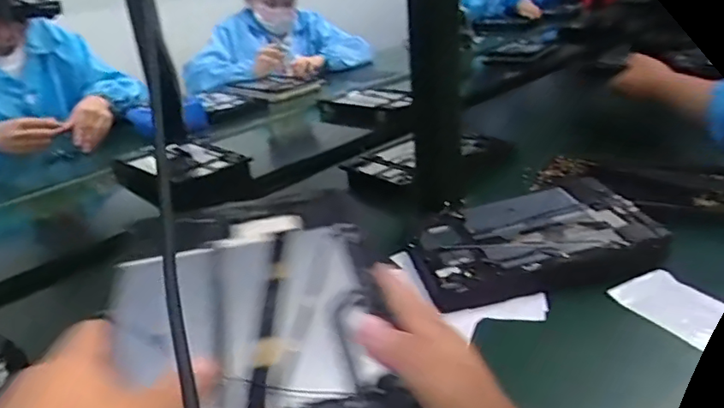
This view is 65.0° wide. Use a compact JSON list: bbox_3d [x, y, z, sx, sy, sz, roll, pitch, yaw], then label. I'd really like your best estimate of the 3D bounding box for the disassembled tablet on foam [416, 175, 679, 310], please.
[{"bbox_3d":[0.177,0.033,0.604,0.244,0.030,0.147,-9,25,-6],"label":"disassembled tablet on foam"}]

